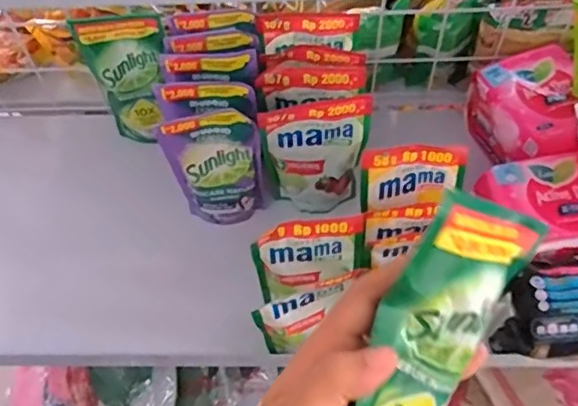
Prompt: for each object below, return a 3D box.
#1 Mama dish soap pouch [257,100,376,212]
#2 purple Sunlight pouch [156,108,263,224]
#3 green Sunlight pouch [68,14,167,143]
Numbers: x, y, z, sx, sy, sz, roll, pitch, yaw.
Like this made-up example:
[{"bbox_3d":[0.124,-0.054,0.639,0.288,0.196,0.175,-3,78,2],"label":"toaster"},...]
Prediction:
[{"bbox_3d":[0.026,-0.038,0.536,0.096,0.127,0.034,-8,58,-2],"label":"Mama dish soap pouch"},{"bbox_3d":[-0.065,-0.027,0.535,0.081,0.129,0.027,-16,58,-7],"label":"purple Sunlight pouch"},{"bbox_3d":[-0.157,-0.120,0.591,0.080,0.156,0.024,1,58,4],"label":"green Sunlight pouch"}]

